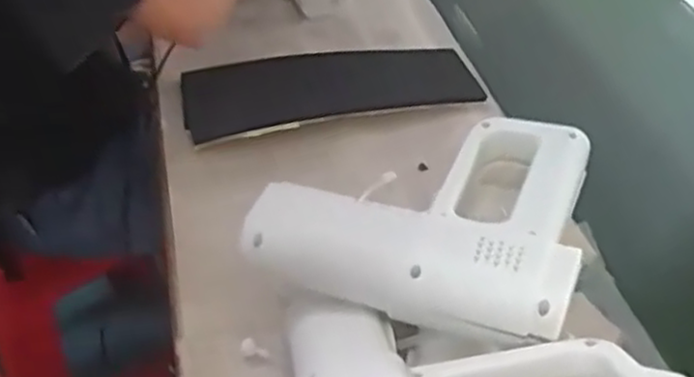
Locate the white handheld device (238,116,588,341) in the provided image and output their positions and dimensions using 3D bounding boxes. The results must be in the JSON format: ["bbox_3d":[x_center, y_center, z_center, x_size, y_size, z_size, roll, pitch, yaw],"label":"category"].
[{"bbox_3d":[0.060,0.008,0.521,0.200,0.051,0.184,15,43,13],"label":"white handheld device"}]

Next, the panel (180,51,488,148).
[{"bbox_3d":[-0.017,-0.104,0.766,0.297,0.015,0.135,-8,43,-13],"label":"panel"}]

